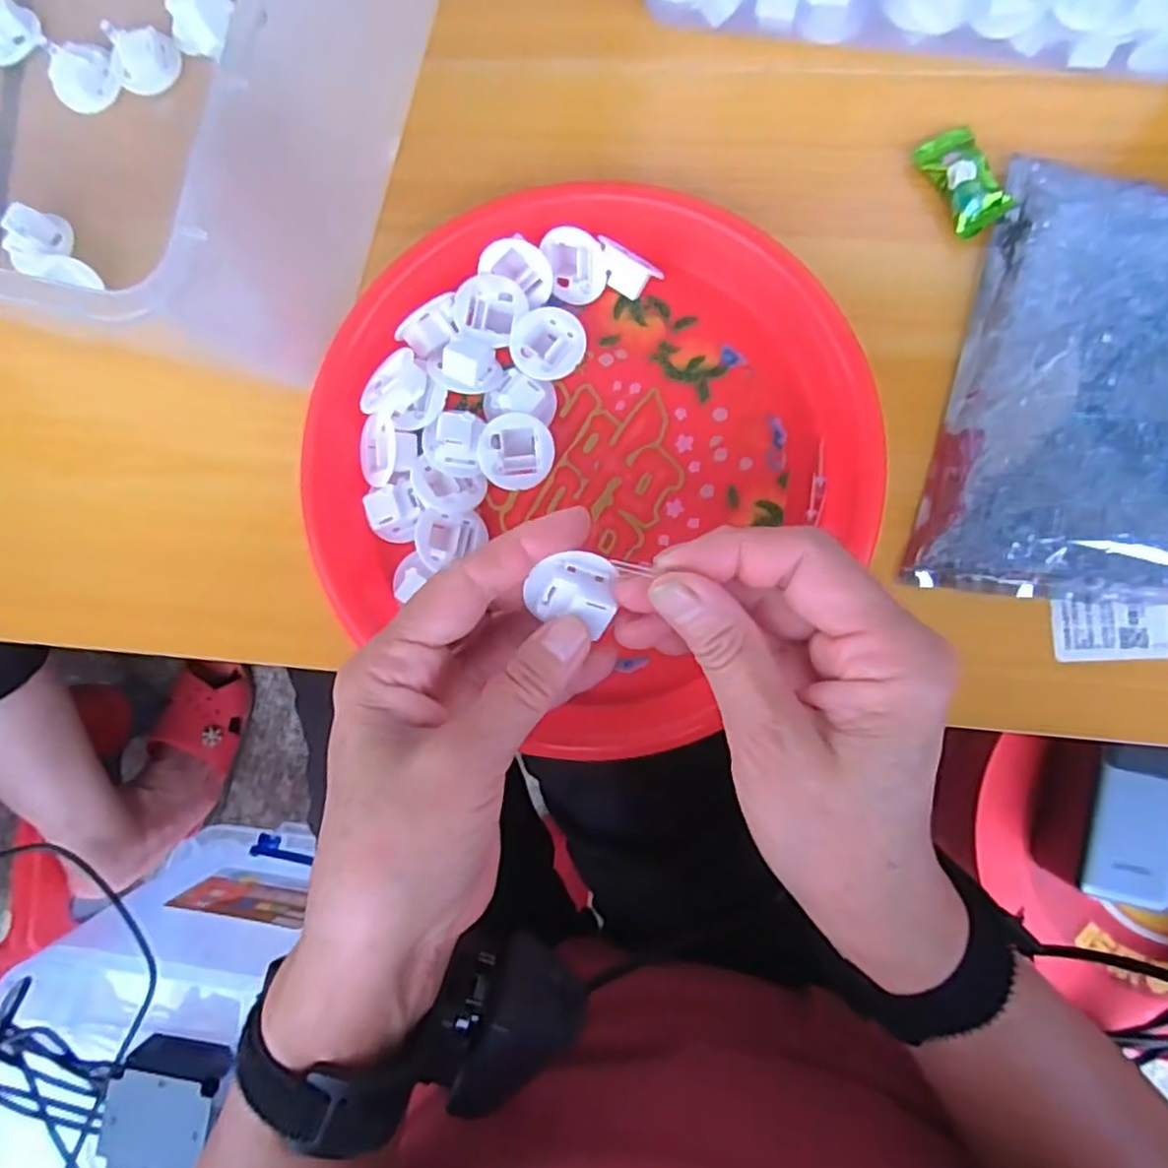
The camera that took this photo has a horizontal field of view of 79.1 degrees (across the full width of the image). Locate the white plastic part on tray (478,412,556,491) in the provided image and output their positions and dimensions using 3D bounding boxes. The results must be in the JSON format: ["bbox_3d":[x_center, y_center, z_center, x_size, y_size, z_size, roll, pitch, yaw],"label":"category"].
[{"bbox_3d":[-0.029,-0.058,0.312,0.032,0.011,0.032,0,86,5],"label":"white plastic part on tray"}]

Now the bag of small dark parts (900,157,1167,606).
[{"bbox_3d":[0.218,-0.083,0.290,0.112,0.032,0.185,15,87,6],"label":"bag of small dark parts"}]

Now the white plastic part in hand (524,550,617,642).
[{"bbox_3d":[-0.004,0.002,0.230,0.030,0.011,0.025,18,87,6],"label":"white plastic part in hand"}]

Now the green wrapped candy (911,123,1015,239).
[{"bbox_3d":[0.169,-0.179,0.312,0.023,0.012,0.047,-24,84,3],"label":"green wrapped candy"}]

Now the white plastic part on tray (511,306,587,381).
[{"bbox_3d":[-0.016,-0.106,0.316,0.033,0.008,0.032,0,86,5],"label":"white plastic part on tray"}]

